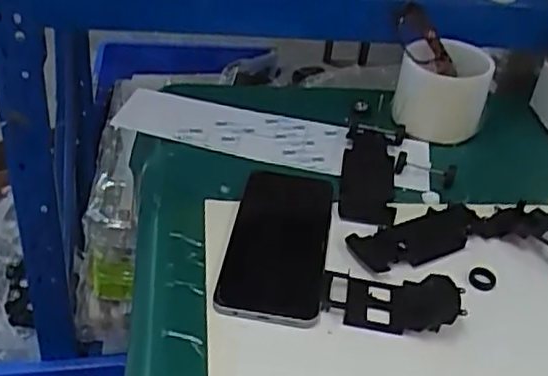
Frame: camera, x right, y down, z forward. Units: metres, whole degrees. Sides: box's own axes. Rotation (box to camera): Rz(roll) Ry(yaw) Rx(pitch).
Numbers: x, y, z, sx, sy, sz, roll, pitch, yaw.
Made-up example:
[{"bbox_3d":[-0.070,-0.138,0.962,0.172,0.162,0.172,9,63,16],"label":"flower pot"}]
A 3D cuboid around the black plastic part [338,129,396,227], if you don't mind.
[{"bbox_3d":[0.084,-0.010,0.609,0.047,0.016,0.125,9,38,4],"label":"black plastic part"}]

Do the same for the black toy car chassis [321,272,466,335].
[{"bbox_3d":[0.083,0.080,0.487,0.096,0.016,0.049,2,38,-4],"label":"black toy car chassis"}]

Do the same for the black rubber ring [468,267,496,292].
[{"bbox_3d":[0.159,0.069,0.521,0.021,0.007,0.021,3,38,-3],"label":"black rubber ring"}]

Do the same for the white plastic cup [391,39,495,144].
[{"bbox_3d":[0.166,-0.096,0.677,0.085,0.076,0.095,17,39,14],"label":"white plastic cup"}]

